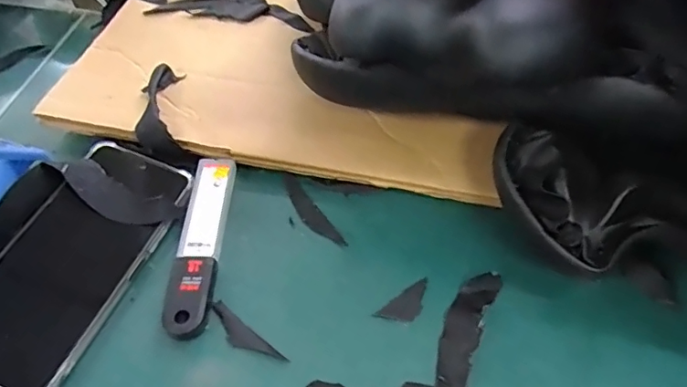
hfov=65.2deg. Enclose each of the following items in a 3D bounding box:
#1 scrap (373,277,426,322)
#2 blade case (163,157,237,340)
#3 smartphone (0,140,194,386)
[{"bbox_3d":[0.040,0.068,0.327,0.039,0.004,0.017,-32,60,-20],"label":"scrap"},{"bbox_3d":[-0.092,0.029,0.348,0.027,0.005,0.129,1,55,2],"label":"blade case"},{"bbox_3d":[-0.170,0.038,0.336,0.079,0.012,0.166,18,57,13],"label":"smartphone"}]

